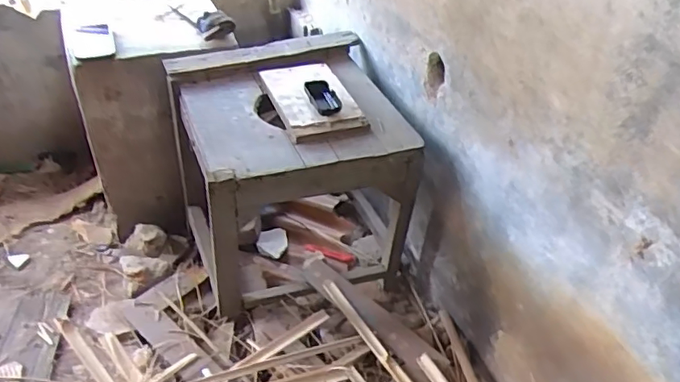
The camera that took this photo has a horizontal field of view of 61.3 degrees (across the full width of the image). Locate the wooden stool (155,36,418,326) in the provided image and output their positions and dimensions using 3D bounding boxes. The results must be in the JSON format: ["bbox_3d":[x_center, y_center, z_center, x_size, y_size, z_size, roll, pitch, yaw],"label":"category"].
[{"bbox_3d":[-0.119,-0.040,1.309,0.460,0.435,0.454,-10,39,-13],"label":"wooden stool"}]

